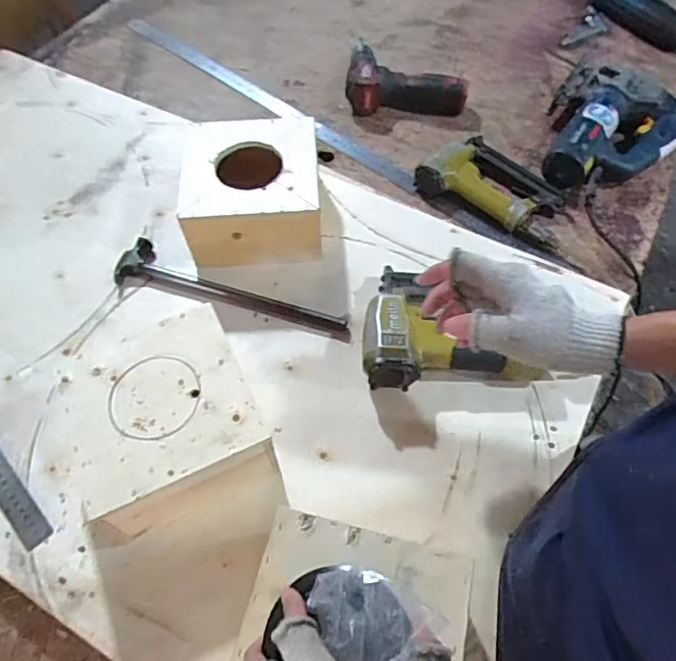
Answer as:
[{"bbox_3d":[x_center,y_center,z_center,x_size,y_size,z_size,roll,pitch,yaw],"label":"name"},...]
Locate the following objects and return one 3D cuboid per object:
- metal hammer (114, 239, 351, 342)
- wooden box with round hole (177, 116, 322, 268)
[{"bbox_3d":[-0.132,-0.047,0.687,0.307,0.019,0.066,17,61,11],"label":"metal hammer"},{"bbox_3d":[-0.109,-0.181,0.726,0.166,0.104,0.168,-4,59,-1],"label":"wooden box with round hole"}]

